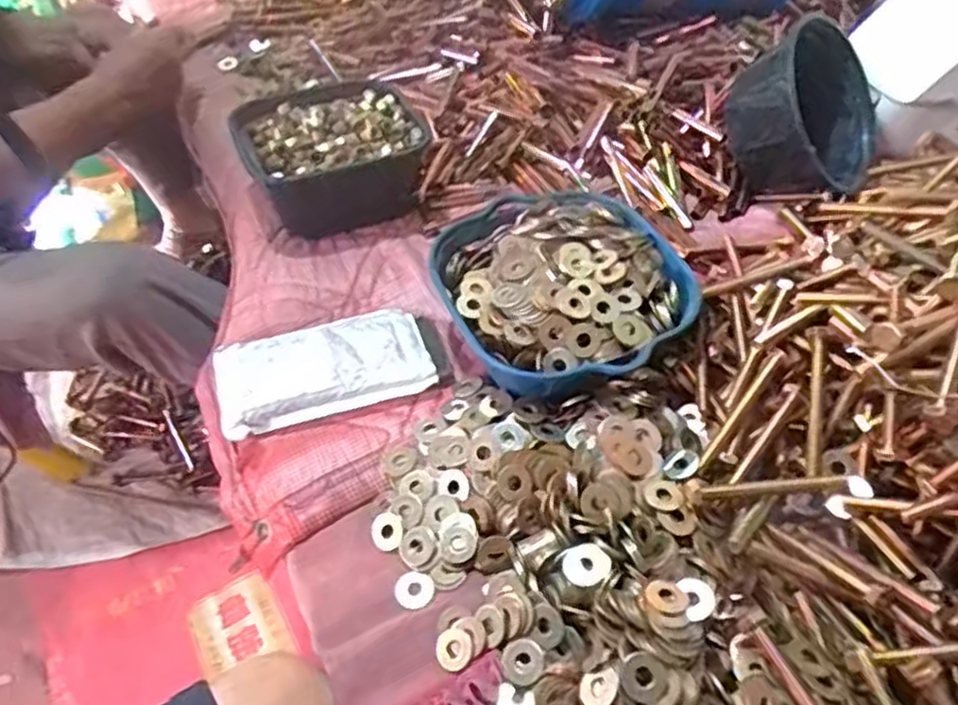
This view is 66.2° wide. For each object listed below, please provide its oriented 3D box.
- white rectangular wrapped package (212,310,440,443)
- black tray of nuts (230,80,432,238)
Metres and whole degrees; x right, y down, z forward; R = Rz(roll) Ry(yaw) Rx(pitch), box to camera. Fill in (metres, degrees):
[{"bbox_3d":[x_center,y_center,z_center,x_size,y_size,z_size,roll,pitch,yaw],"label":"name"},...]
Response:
[{"bbox_3d":[-0.125,0.010,0.584,0.162,0.027,0.089,-17,50,-11],"label":"white rectangular wrapped package"},{"bbox_3d":[-0.141,-0.197,0.725,0.164,0.086,0.135,-20,50,-13],"label":"black tray of nuts"}]

